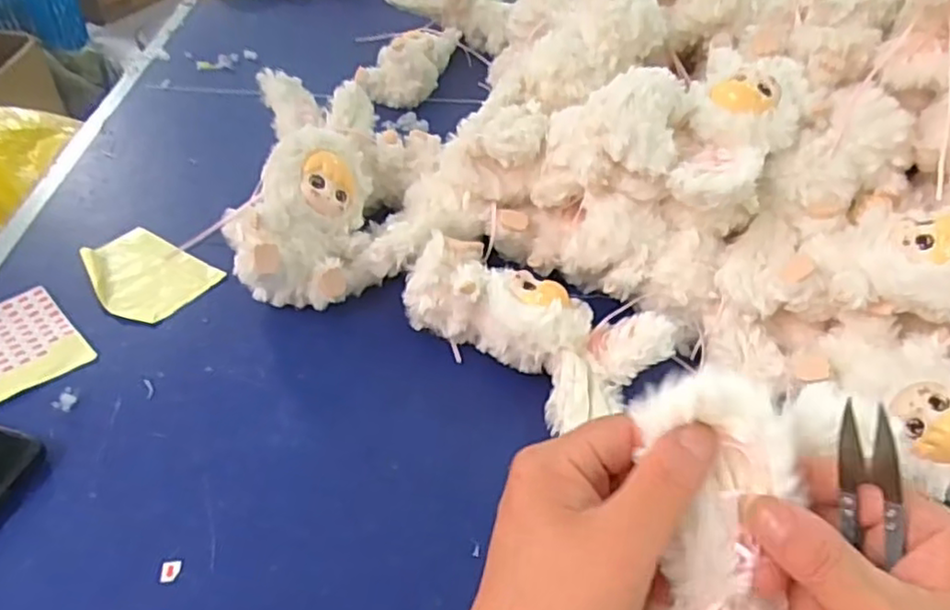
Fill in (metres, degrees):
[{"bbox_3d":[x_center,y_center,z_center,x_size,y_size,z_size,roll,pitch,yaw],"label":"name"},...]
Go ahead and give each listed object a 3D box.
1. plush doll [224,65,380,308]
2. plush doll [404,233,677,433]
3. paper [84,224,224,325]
[{"bbox_3d":[-0.157,-0.110,0.600,0.142,0.101,0.226,4,63,4],"label":"plush doll"},{"bbox_3d":[0.048,0.008,0.523,0.189,0.069,0.109,33,49,26],"label":"plush doll"},{"bbox_3d":[-0.296,-0.028,0.593,0.114,0.020,0.088,25,48,24],"label":"paper"}]

